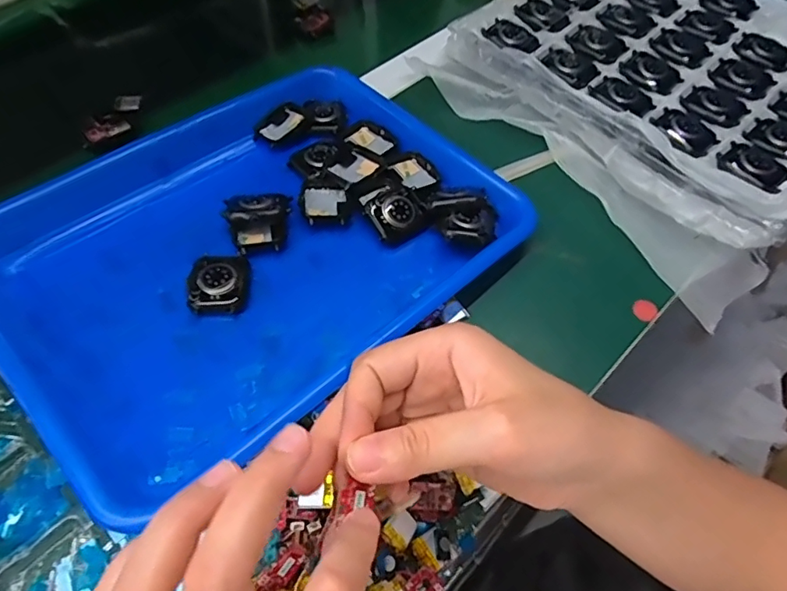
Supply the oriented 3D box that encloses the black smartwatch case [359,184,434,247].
[{"bbox_3d":[0.001,-0.062,0.377,0.040,0.009,0.048,-31,63,-19],"label":"black smartwatch case"}]

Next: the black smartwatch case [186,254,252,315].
[{"bbox_3d":[-0.112,-0.007,0.338,0.037,0.013,0.043,-2,58,-2],"label":"black smartwatch case"}]

